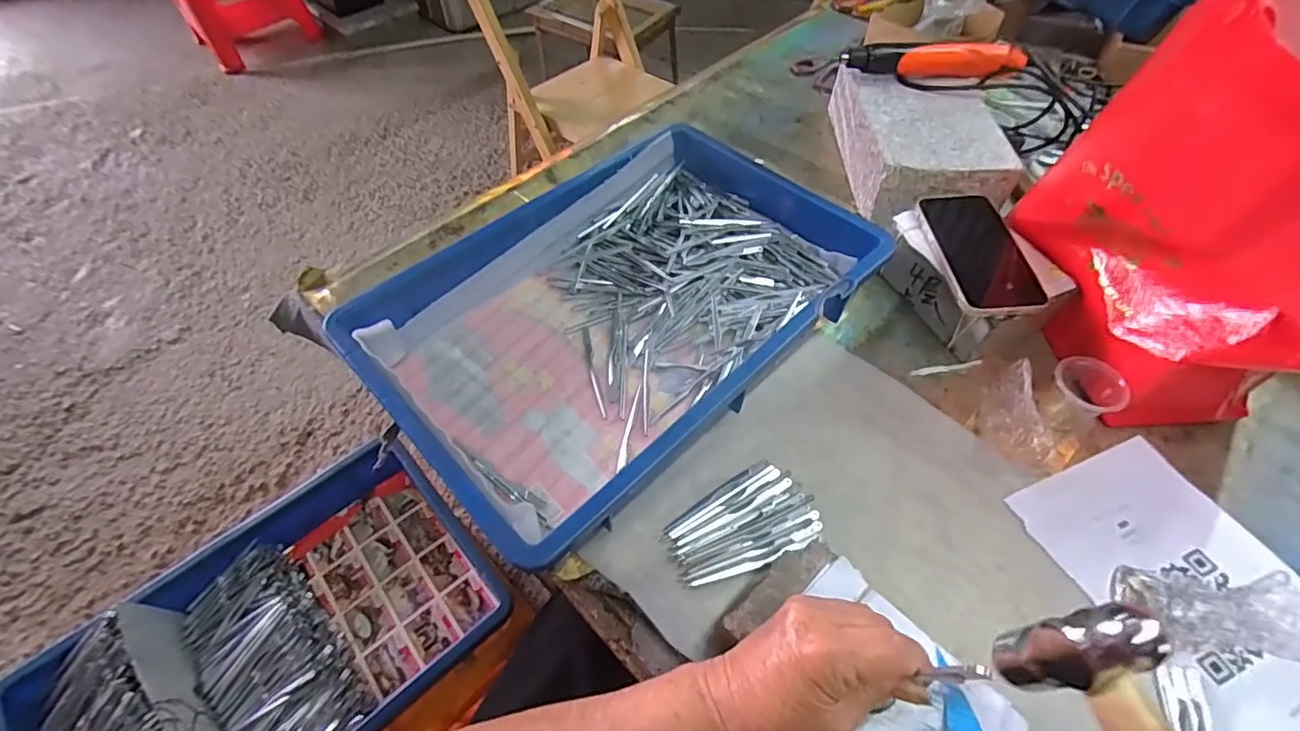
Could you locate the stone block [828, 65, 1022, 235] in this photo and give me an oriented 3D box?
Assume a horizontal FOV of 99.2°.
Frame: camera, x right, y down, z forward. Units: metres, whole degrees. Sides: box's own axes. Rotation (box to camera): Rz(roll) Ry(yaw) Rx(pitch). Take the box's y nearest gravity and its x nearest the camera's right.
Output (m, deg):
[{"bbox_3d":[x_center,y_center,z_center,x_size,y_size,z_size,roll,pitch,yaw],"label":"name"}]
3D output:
[{"bbox_3d":[0.313,-0.269,0.658,0.142,0.074,0.247,-1,54,-1],"label":"stone block"}]

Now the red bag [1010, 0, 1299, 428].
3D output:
[{"bbox_3d":[0.459,-0.112,0.420,0.239,0.286,0.243,-15,56,-11],"label":"red bag"}]

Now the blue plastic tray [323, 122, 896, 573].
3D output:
[{"bbox_3d":[-0.016,-0.057,0.516,0.432,0.079,0.282,-38,63,-24],"label":"blue plastic tray"}]

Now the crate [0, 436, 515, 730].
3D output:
[{"bbox_3d":[-0.394,0.308,0.587,0.290,0.110,0.430,38,62,24],"label":"crate"}]

